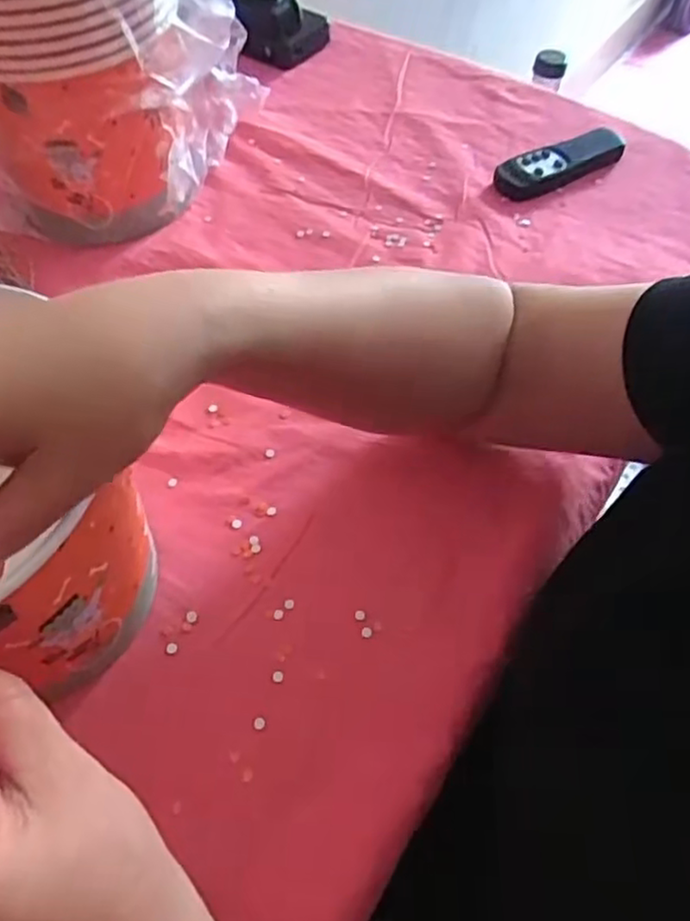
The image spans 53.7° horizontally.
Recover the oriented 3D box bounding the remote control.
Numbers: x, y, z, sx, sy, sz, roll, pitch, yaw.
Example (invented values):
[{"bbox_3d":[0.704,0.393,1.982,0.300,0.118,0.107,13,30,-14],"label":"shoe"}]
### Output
[{"bbox_3d":[0.175,-0.240,0.548,0.122,0.014,0.035,-25,60,-17],"label":"remote control"}]

